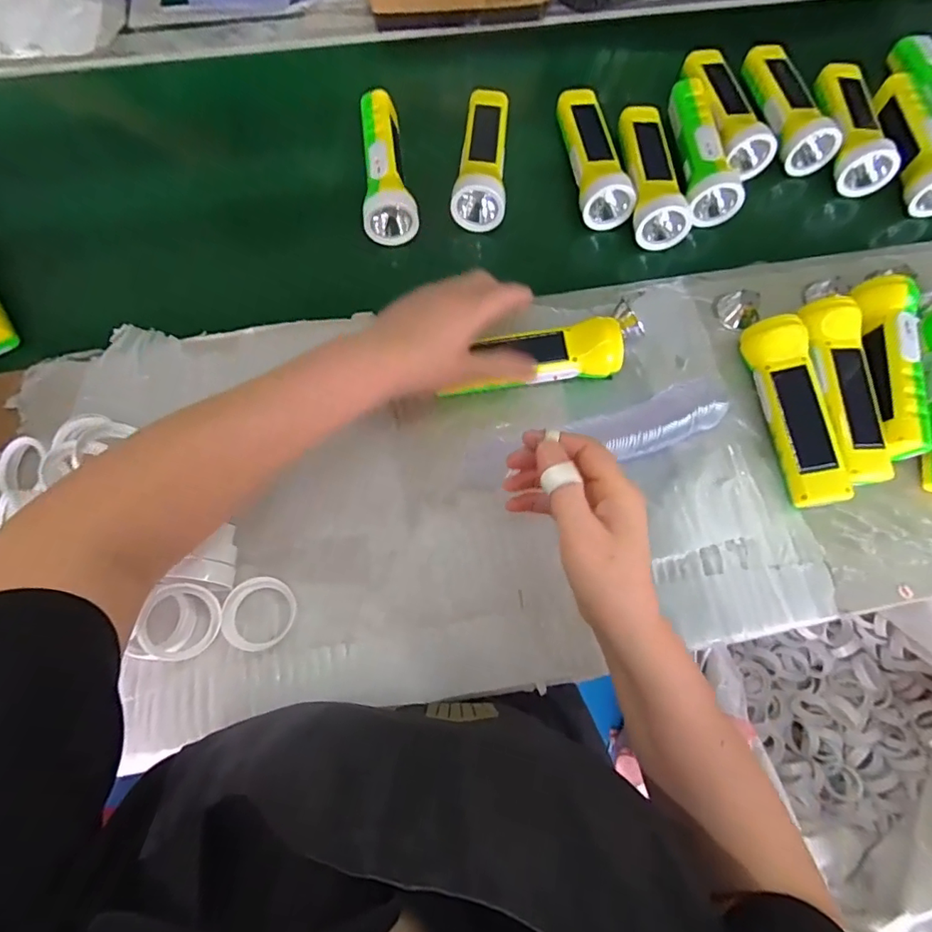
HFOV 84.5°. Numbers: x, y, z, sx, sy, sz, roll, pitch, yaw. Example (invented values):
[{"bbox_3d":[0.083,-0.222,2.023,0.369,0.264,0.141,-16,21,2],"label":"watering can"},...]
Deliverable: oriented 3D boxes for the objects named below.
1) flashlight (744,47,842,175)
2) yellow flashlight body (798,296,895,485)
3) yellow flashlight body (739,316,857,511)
[{"bbox_3d":[0.335,-0.379,0.533,0.046,0.044,0.149,-10,72,-5],"label":"flashlight"},{"bbox_3d":[0.326,-0.065,0.445,0.048,0.048,0.161,-3,71,-3],"label":"yellow flashlight body"},{"bbox_3d":[0.279,-0.046,0.435,0.043,0.049,0.160,-9,72,-5],"label":"yellow flashlight body"}]

